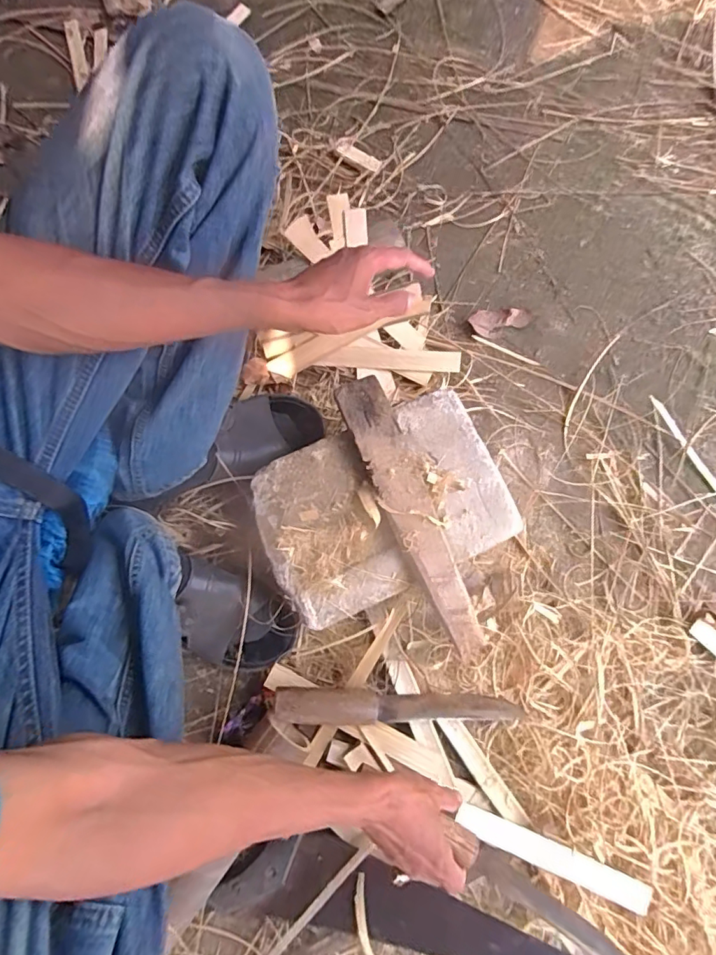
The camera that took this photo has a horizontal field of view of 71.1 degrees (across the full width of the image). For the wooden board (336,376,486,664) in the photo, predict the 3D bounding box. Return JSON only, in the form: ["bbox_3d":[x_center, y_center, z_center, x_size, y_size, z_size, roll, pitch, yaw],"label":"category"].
[{"bbox_3d":[0.062,0.039,0.565,0.063,0.025,0.325,-21,80,-6],"label":"wooden board"}]

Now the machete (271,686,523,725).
[{"bbox_3d":[0.051,0.272,0.592,0.293,0.028,0.036,8,79,-13],"label":"machete"}]

